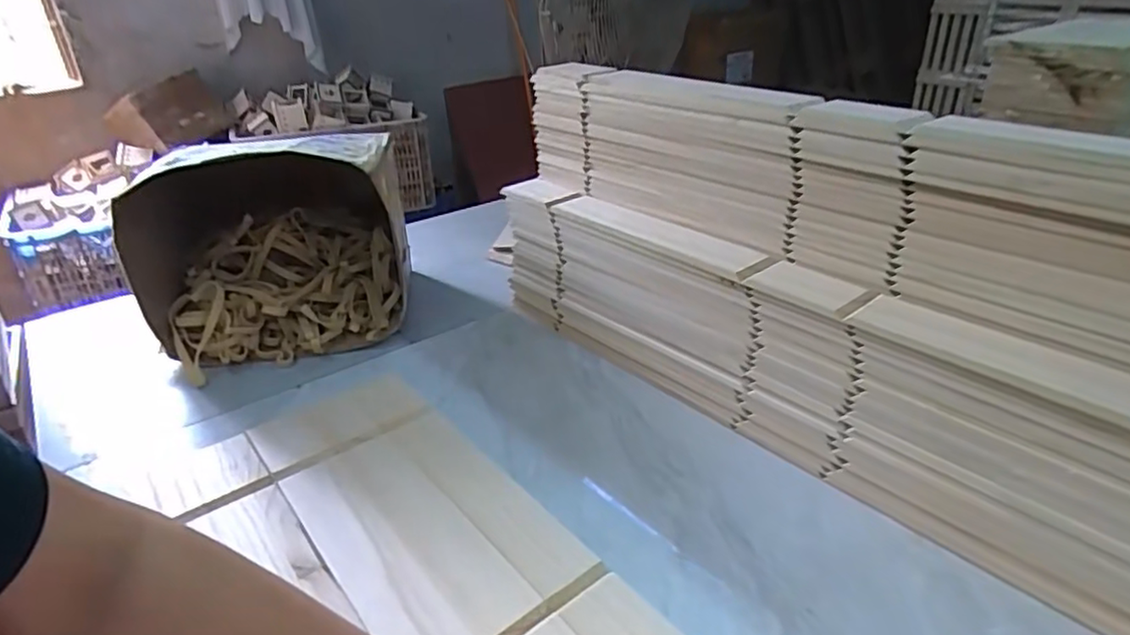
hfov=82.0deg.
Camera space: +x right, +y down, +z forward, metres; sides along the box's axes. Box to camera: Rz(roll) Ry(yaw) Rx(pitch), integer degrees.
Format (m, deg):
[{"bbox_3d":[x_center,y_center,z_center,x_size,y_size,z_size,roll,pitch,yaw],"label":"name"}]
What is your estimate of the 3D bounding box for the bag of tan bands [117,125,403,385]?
[{"bbox_3d":[-0.374,-0.105,0.851,0.306,0.240,0.268,-8,30,-11],"label":"bag of tan bands"}]

